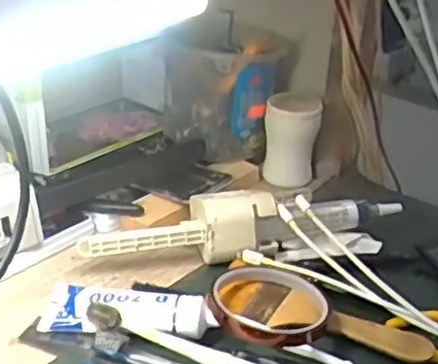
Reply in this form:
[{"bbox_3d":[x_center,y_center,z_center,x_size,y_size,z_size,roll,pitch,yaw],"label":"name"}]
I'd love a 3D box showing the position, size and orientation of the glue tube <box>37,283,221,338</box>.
[{"bbox_3d":[-0.064,0.092,0.493,0.121,0.033,0.044,6,29,5],"label":"glue tube"}]

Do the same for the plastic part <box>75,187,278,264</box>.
[{"bbox_3d":[-0.033,0.032,0.562,0.156,0.043,0.054,-1,29,-7],"label":"plastic part"}]

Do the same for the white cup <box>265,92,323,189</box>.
[{"bbox_3d":[0.070,-0.043,0.679,0.054,0.078,0.042,7,29,6],"label":"white cup"}]

